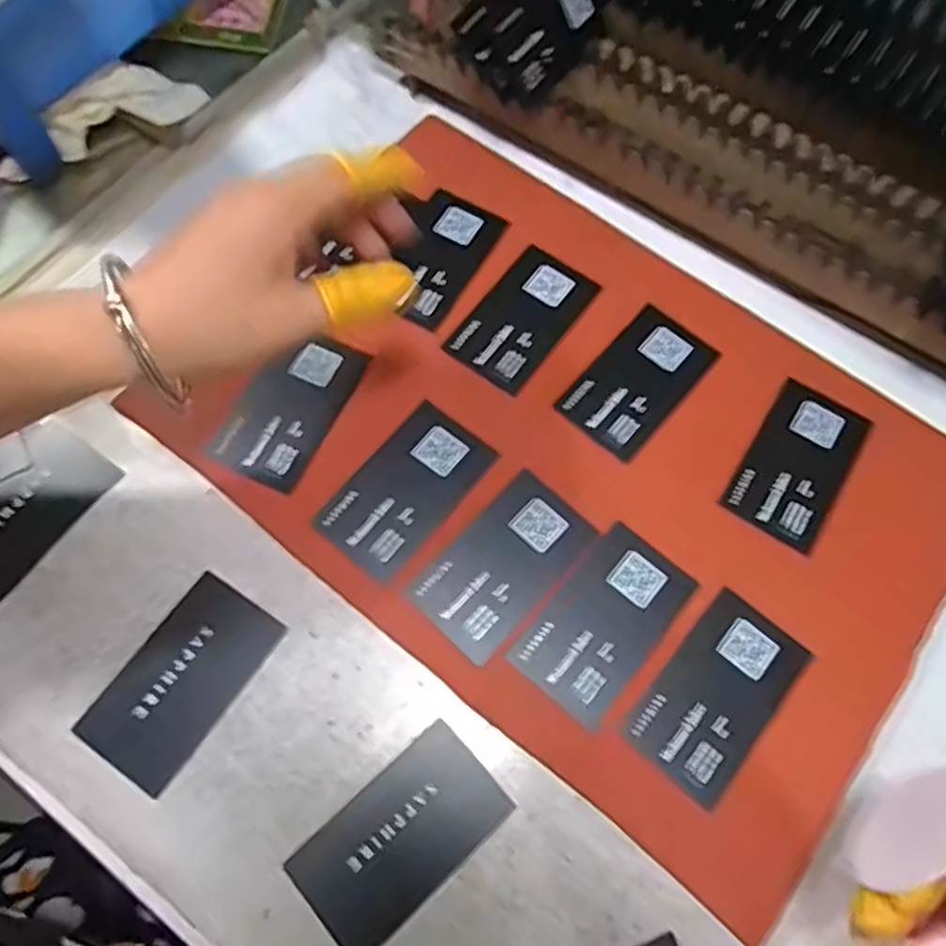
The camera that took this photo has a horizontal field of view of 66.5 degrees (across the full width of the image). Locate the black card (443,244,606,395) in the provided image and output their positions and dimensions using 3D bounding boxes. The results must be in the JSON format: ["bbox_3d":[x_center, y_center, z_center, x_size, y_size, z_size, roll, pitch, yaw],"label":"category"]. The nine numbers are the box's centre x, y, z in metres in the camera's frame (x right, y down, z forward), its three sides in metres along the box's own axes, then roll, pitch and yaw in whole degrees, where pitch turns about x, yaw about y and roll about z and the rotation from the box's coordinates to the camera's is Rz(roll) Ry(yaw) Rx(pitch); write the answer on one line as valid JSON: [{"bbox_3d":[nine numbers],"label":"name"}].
[{"bbox_3d":[0.028,-0.086,0.392,0.047,0.004,0.084,35,72,12],"label":"black card"}]

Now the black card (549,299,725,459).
[{"bbox_3d":[0.089,-0.051,0.383,0.048,0.004,0.085,39,73,13],"label":"black card"}]

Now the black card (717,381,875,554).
[{"bbox_3d":[0.166,-0.007,0.365,0.048,0.004,0.085,32,71,11],"label":"black card"}]

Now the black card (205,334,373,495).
[{"bbox_3d":[-0.094,-0.035,0.370,0.050,0.006,0.084,25,69,7],"label":"black card"}]

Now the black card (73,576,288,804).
[{"bbox_3d":[-0.131,0.093,0.326,0.050,0.004,0.086,32,71,11],"label":"black card"}]

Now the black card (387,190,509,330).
[{"bbox_3d":[-0.019,-0.121,0.404,0.044,0.006,0.084,28,71,10],"label":"black card"}]

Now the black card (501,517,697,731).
[{"bbox_3d":[0.062,0.068,0.335,0.049,0.004,0.086,38,73,13],"label":"black card"}]

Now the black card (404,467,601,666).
[{"bbox_3d":[0.015,0.042,0.344,0.049,0.004,0.087,41,73,14],"label":"black card"}]

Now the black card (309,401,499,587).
[{"bbox_3d":[-0.033,0.008,0.356,0.049,0.004,0.086,37,72,13],"label":"black card"}]

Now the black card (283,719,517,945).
[{"bbox_3d":[-0.030,0.154,0.305,0.086,0.004,0.050,-40,74,-15],"label":"black card"}]

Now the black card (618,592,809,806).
[{"bbox_3d":[0.111,0.099,0.324,0.048,0.004,0.085,39,73,13],"label":"black card"}]

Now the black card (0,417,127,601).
[{"bbox_3d":[-0.219,0.019,0.350,0.048,0.006,0.088,35,72,12],"label":"black card"}]

